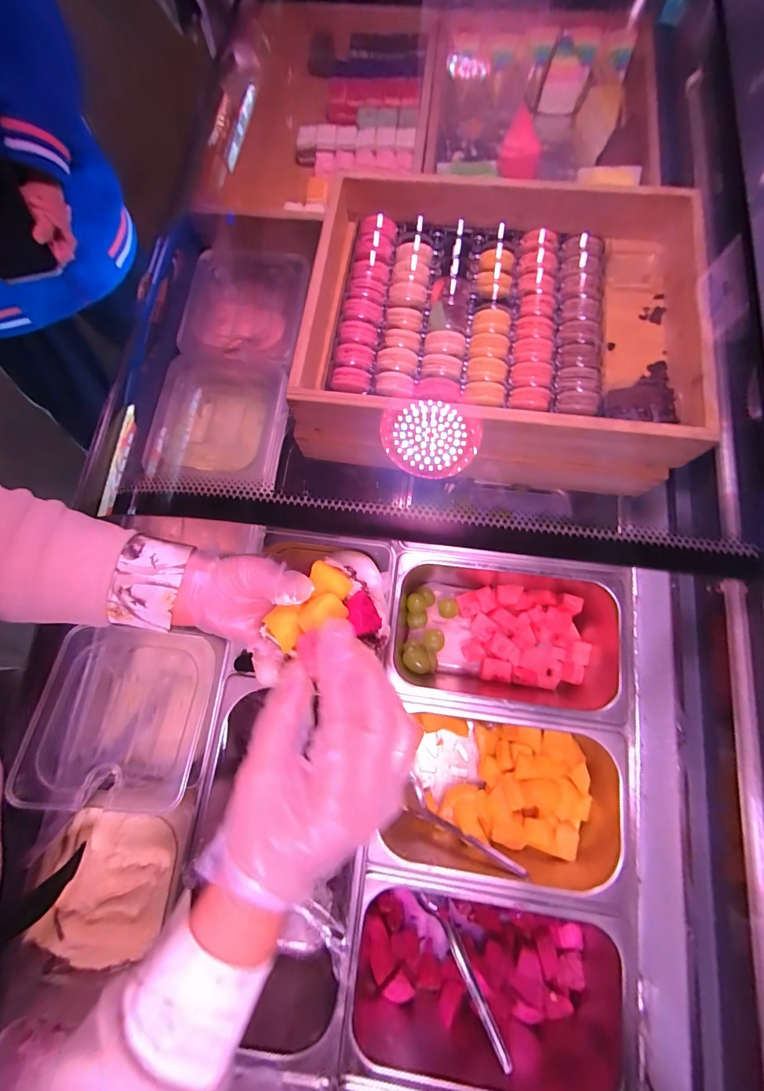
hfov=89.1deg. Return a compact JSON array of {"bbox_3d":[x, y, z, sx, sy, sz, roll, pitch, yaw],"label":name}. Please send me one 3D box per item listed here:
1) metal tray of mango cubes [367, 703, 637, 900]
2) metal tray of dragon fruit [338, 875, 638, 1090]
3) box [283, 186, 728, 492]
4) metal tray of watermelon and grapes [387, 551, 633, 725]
[{"bbox_3d":[0.128,0.265,0.441,0.255,0.100,0.159,6,79,3],"label":"metal tray of mango cubes"},{"bbox_3d":[0.108,0.426,0.403,0.270,0.096,0.158,6,79,3],"label":"metal tray of dragon fruit"},{"bbox_3d":[0.129,-0.247,0.439,0.397,0.097,0.320,8,79,3],"label":"box"},{"bbox_3d":[0.147,0.107,0.476,0.264,0.100,0.163,5,79,2],"label":"metal tray of watermelon and grapes"}]

